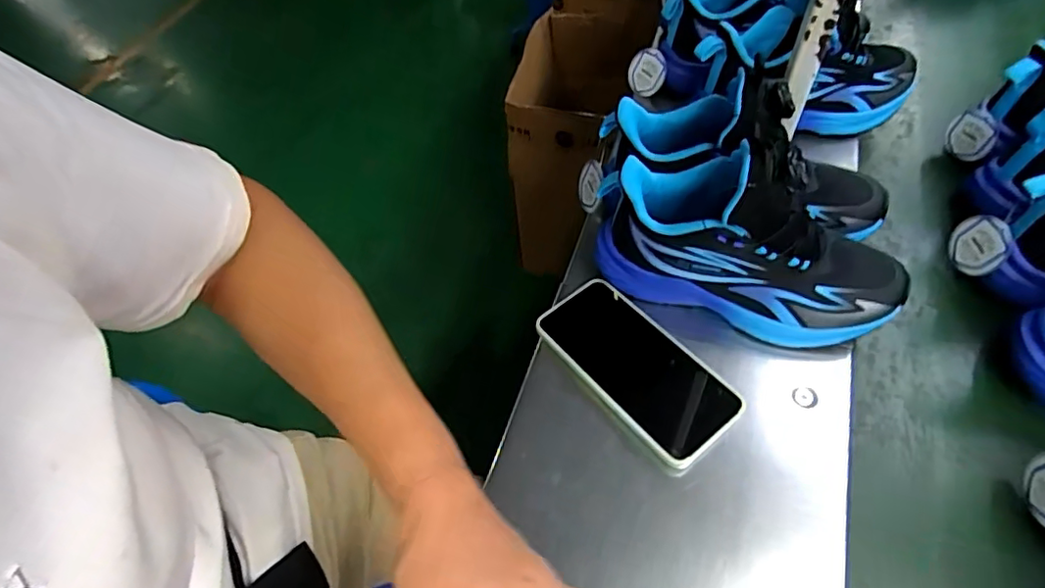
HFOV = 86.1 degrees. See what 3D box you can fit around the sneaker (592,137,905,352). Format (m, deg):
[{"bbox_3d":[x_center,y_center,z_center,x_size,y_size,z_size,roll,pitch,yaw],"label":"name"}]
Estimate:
[{"bbox_3d":[0.172,-0.043,0.420,0.226,0.130,0.076,19,57,16],"label":"sneaker"}]

